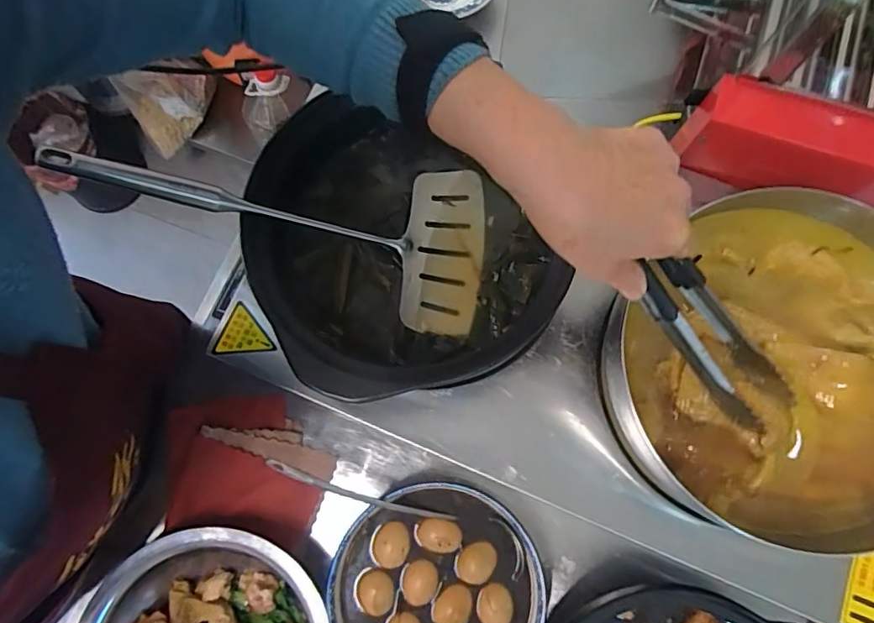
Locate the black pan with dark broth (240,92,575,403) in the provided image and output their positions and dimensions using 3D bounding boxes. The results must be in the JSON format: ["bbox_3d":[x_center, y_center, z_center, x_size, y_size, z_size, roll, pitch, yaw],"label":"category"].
[{"bbox_3d":[-0.037,-0.066,0.496,0.272,0.086,0.253,29,81,7],"label":"black pan with dark broth"}]

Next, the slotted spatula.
[{"bbox_3d":[-0.121,-0.089,0.460,0.357,0.030,0.161,14,78,-24],"label":"slotted spatula"}]

